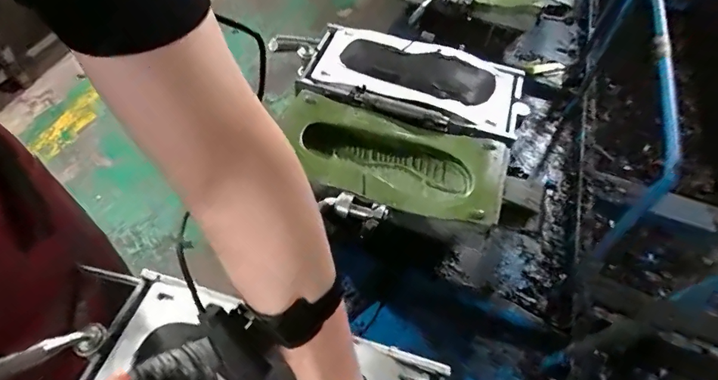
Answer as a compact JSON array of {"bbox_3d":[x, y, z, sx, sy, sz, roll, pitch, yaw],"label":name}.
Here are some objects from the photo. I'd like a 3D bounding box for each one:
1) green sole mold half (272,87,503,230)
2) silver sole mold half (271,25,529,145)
[{"bbox_3d":[0.045,-0.049,0.705,0.361,0.044,0.183,21,55,10],"label":"green sole mold half"},{"bbox_3d":[0.082,-0.218,0.807,0.445,0.044,0.224,22,56,11],"label":"silver sole mold half"}]

